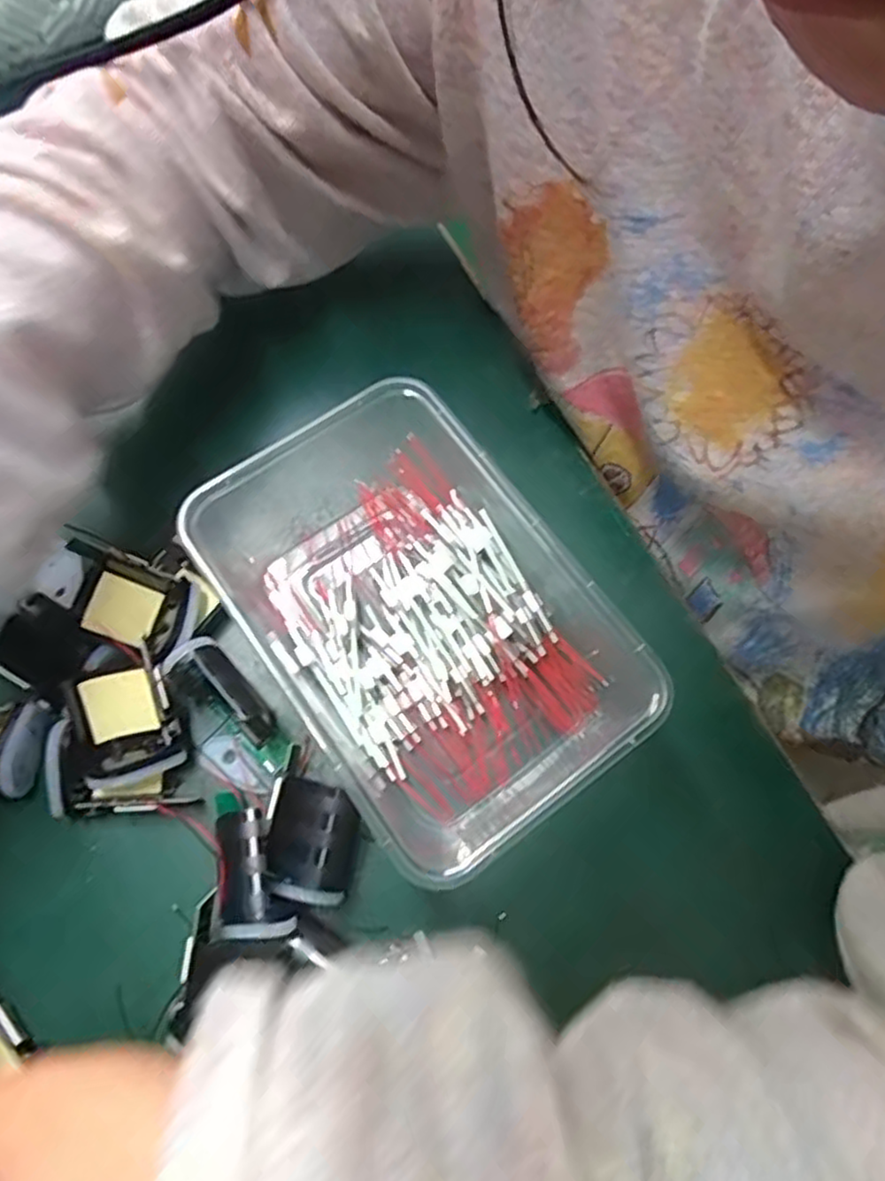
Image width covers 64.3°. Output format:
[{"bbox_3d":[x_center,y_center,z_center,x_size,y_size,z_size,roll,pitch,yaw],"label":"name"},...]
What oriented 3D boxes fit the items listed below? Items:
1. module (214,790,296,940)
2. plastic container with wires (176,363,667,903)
[{"bbox_3d":[-0.070,0.097,0.254,0.025,0.030,0.052,-13,70,-8],"label":"module"},{"bbox_3d":[-0.014,0.002,0.277,0.119,0.053,0.187,-34,74,-14],"label":"plastic container with wires"}]

